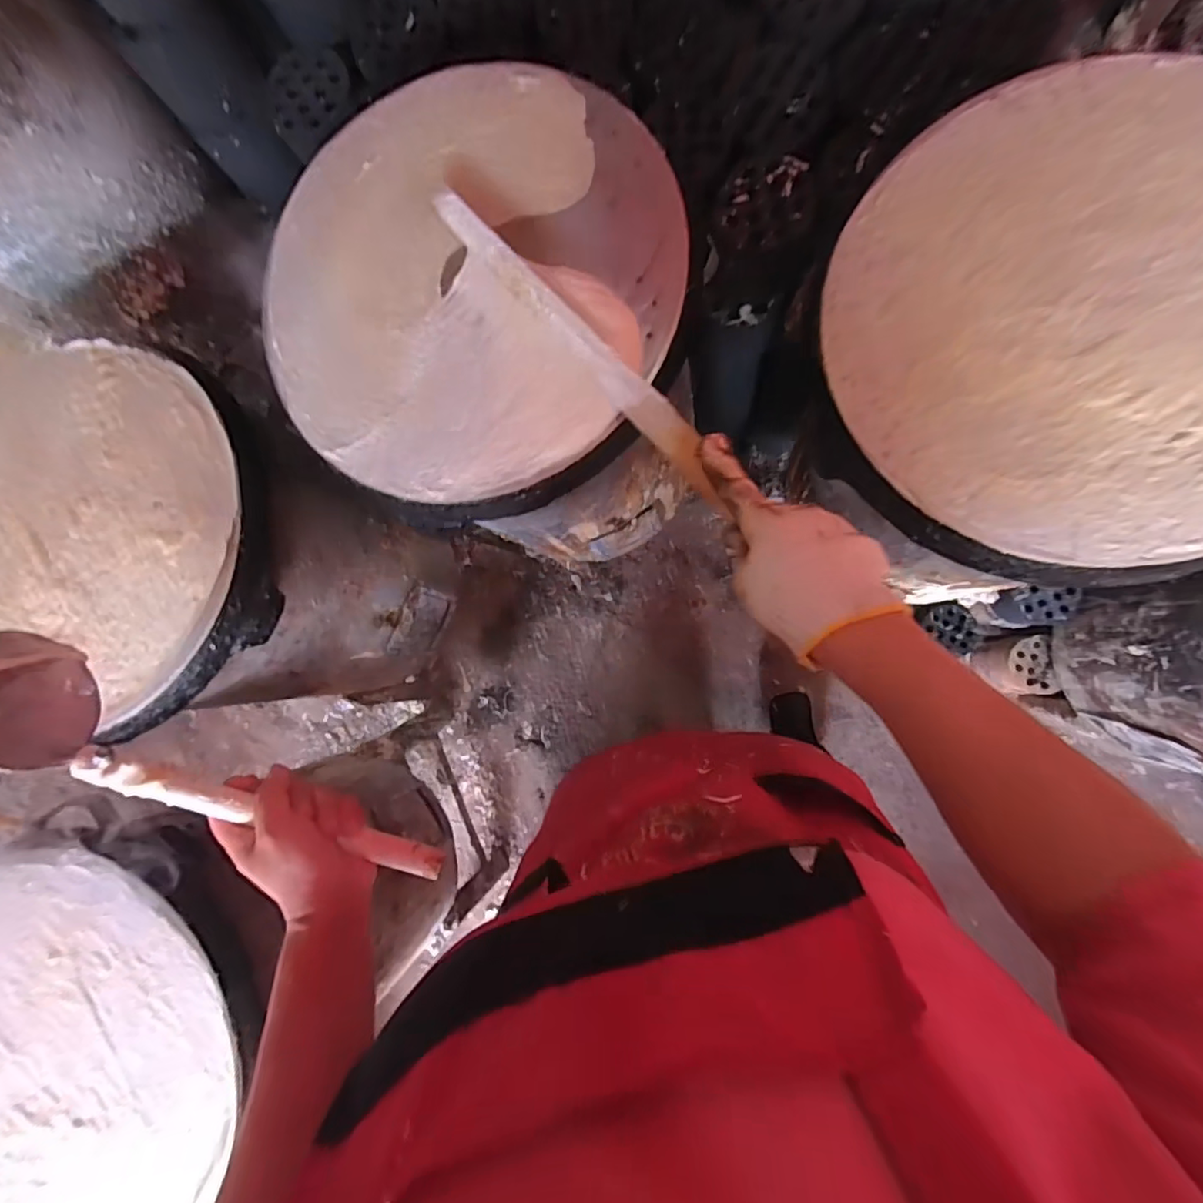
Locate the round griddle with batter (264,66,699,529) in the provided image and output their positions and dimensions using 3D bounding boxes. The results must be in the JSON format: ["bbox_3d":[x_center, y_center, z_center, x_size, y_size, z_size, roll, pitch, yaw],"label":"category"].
[{"bbox_3d":[-0.119,-0.279,0.493,0.378,0.048,0.392,-1,85,10],"label":"round griddle with batter"}]

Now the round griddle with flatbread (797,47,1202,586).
[{"bbox_3d":[0.379,-0.218,0.445,0.404,0.052,0.384,-34,83,5],"label":"round griddle with flatbread"}]

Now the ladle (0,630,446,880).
[{"bbox_3d":[-0.275,0.121,0.402,0.342,0.090,0.066,23,91,-2],"label":"ladle"}]

